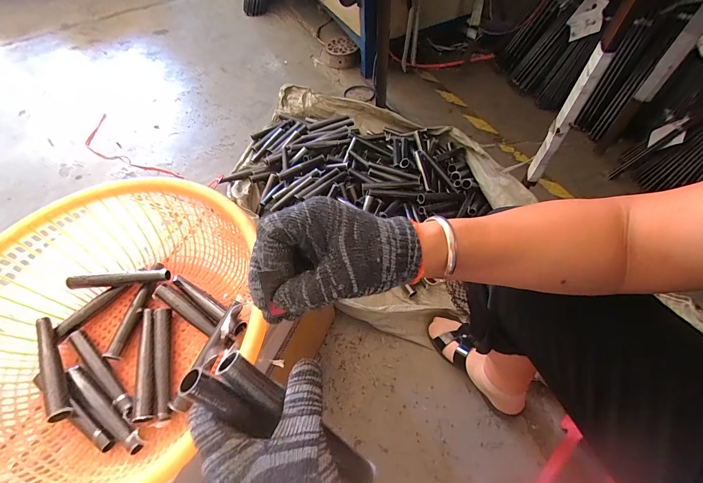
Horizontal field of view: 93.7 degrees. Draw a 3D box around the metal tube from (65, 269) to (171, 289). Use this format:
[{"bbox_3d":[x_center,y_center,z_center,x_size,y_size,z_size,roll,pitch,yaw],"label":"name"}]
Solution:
[{"bbox_3d":[-0.353,0.055,0.496,0.149,0.021,0.018,-4,58,0],"label":"metal tube"}]

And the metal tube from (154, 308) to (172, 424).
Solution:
[{"bbox_3d":[-0.257,0.163,0.451,0.022,0.016,0.156,-16,59,-8],"label":"metal tube"}]

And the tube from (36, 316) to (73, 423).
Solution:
[{"bbox_3d":[-0.392,0.161,0.429,0.019,0.019,0.147,-30,62,-16],"label":"tube"}]

